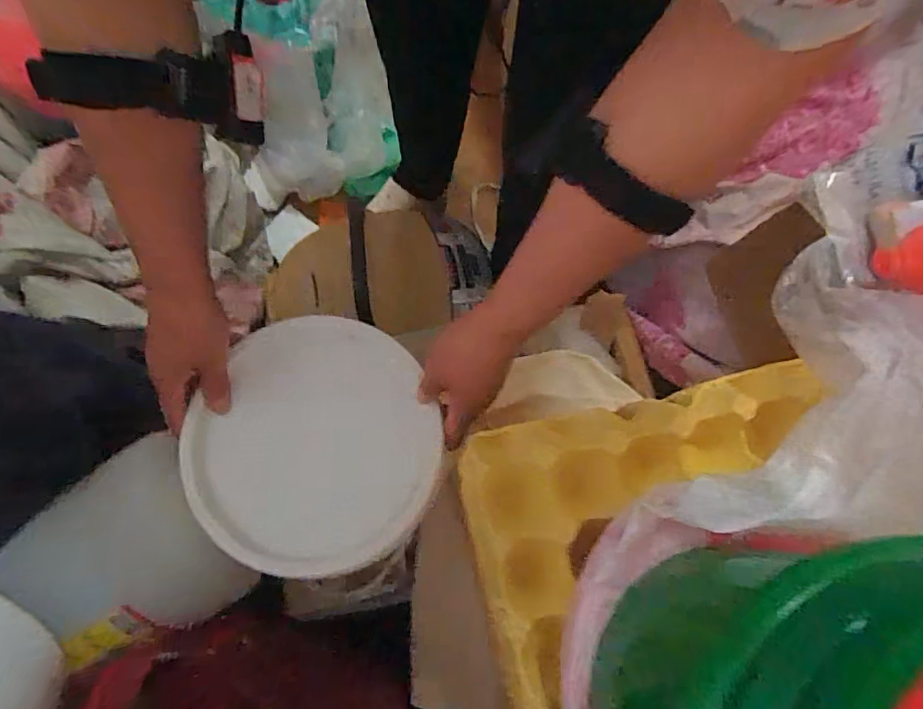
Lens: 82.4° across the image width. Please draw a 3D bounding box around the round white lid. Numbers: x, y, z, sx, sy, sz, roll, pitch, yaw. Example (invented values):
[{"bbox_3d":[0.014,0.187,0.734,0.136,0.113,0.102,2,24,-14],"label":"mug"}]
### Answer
[{"bbox_3d":[-0.122,0.071,0.433,0.191,0.028,0.201,0,75,2],"label":"round white lid"}]

